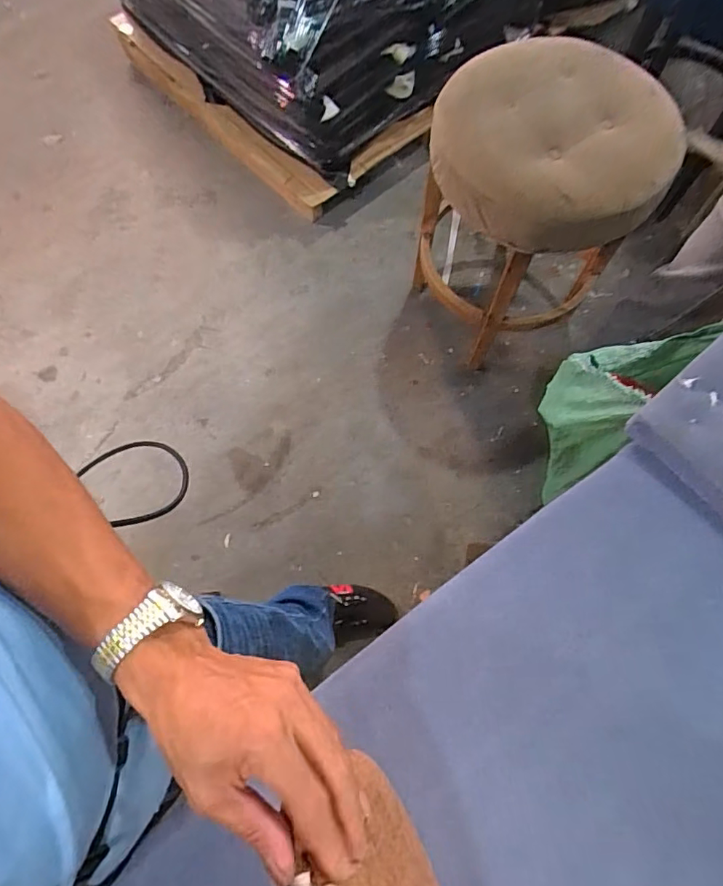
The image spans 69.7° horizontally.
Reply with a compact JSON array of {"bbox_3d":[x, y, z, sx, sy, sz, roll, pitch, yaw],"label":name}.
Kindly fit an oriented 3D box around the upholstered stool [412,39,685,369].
[{"bbox_3d":[0.349,-0.448,1.105,0.433,0.512,0.344,-16,70,-6],"label":"upholstered stool"}]

